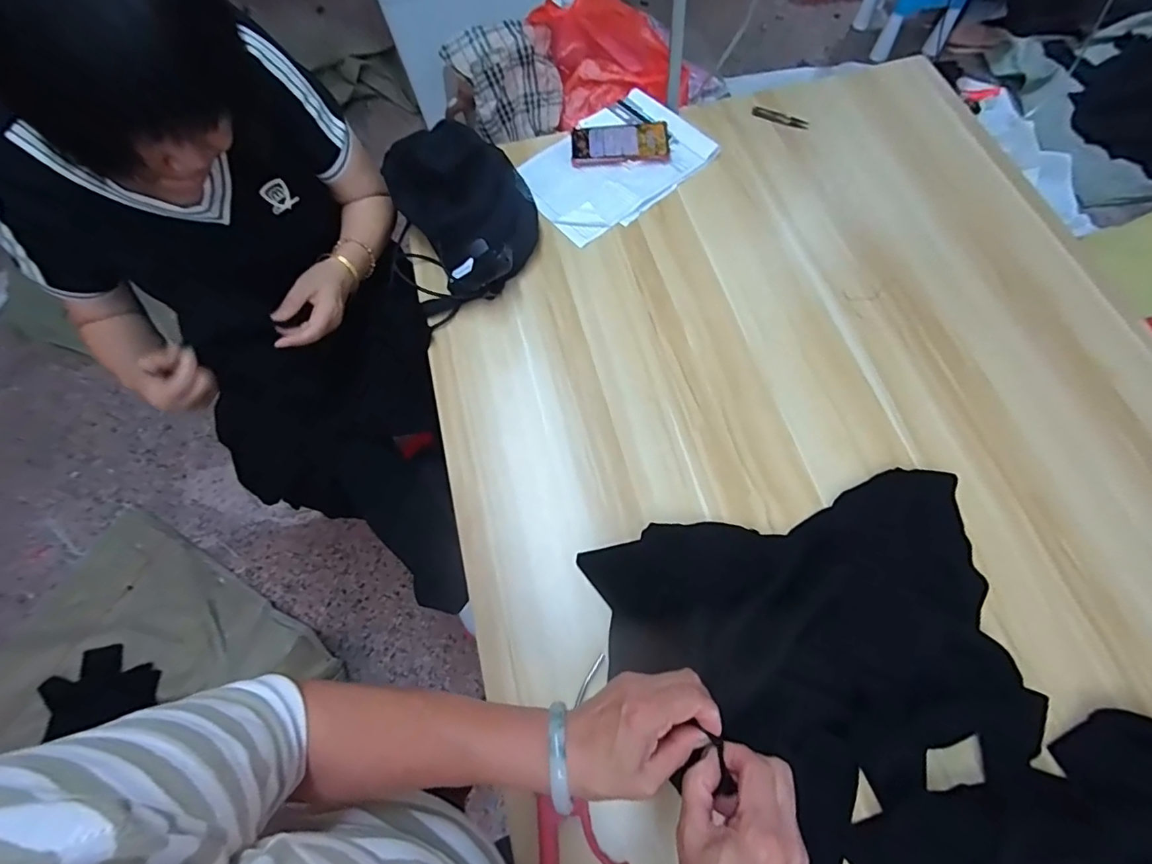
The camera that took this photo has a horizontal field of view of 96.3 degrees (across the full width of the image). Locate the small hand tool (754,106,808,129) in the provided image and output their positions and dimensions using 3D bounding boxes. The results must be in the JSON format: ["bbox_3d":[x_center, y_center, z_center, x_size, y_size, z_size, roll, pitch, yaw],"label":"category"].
[{"bbox_3d":[0.362,-0.556,0.913,0.099,0.005,0.025,24,69,12],"label":"small hand tool"}]

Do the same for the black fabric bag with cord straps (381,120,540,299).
[{"bbox_3d":[-0.155,-0.329,0.771,0.183,0.149,0.248,-27,68,-9],"label":"black fabric bag with cord straps"}]

